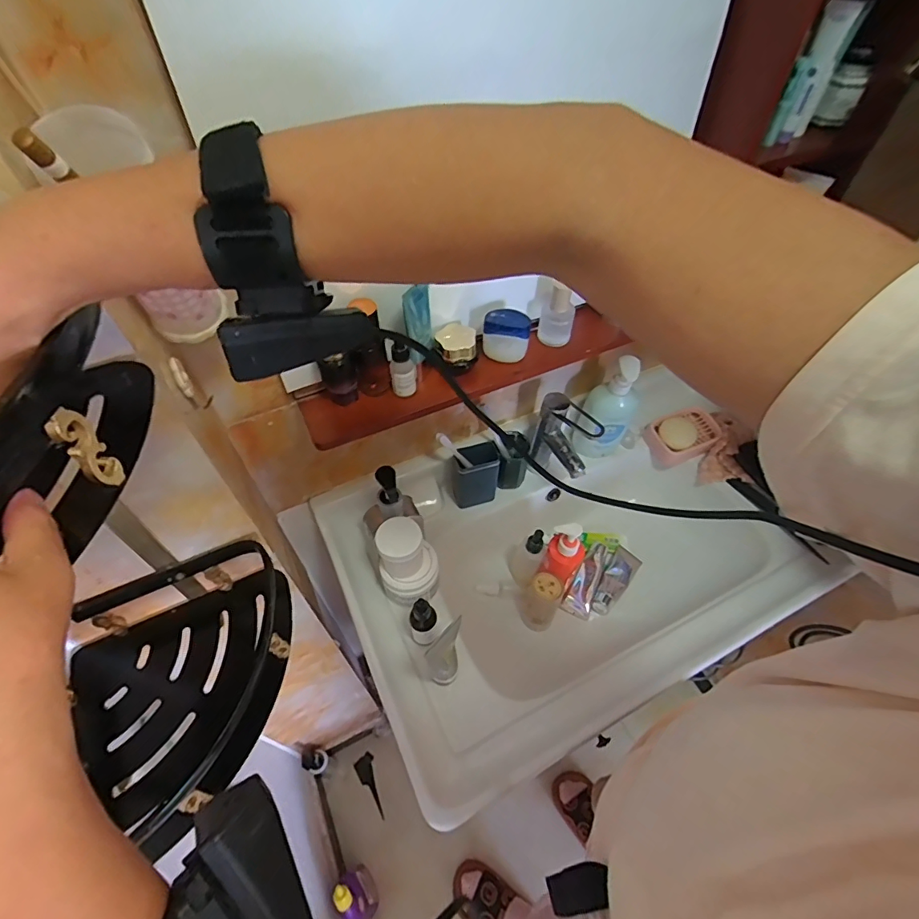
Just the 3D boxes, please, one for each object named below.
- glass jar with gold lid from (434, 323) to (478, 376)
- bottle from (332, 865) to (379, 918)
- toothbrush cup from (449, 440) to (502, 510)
[{"bbox_3d":[-0.004,-0.145,0.618,0.053,0.042,0.056,0,53,0],"label":"glass jar with gold lid"},{"bbox_3d":[-0.219,0.946,1.037,0.056,0.235,0.103,-28,58,-20],"label":"bottle"},{"bbox_3d":[0.026,0.021,0.822,0.090,0.124,0.060,-11,53,-9],"label":"toothbrush cup"}]

